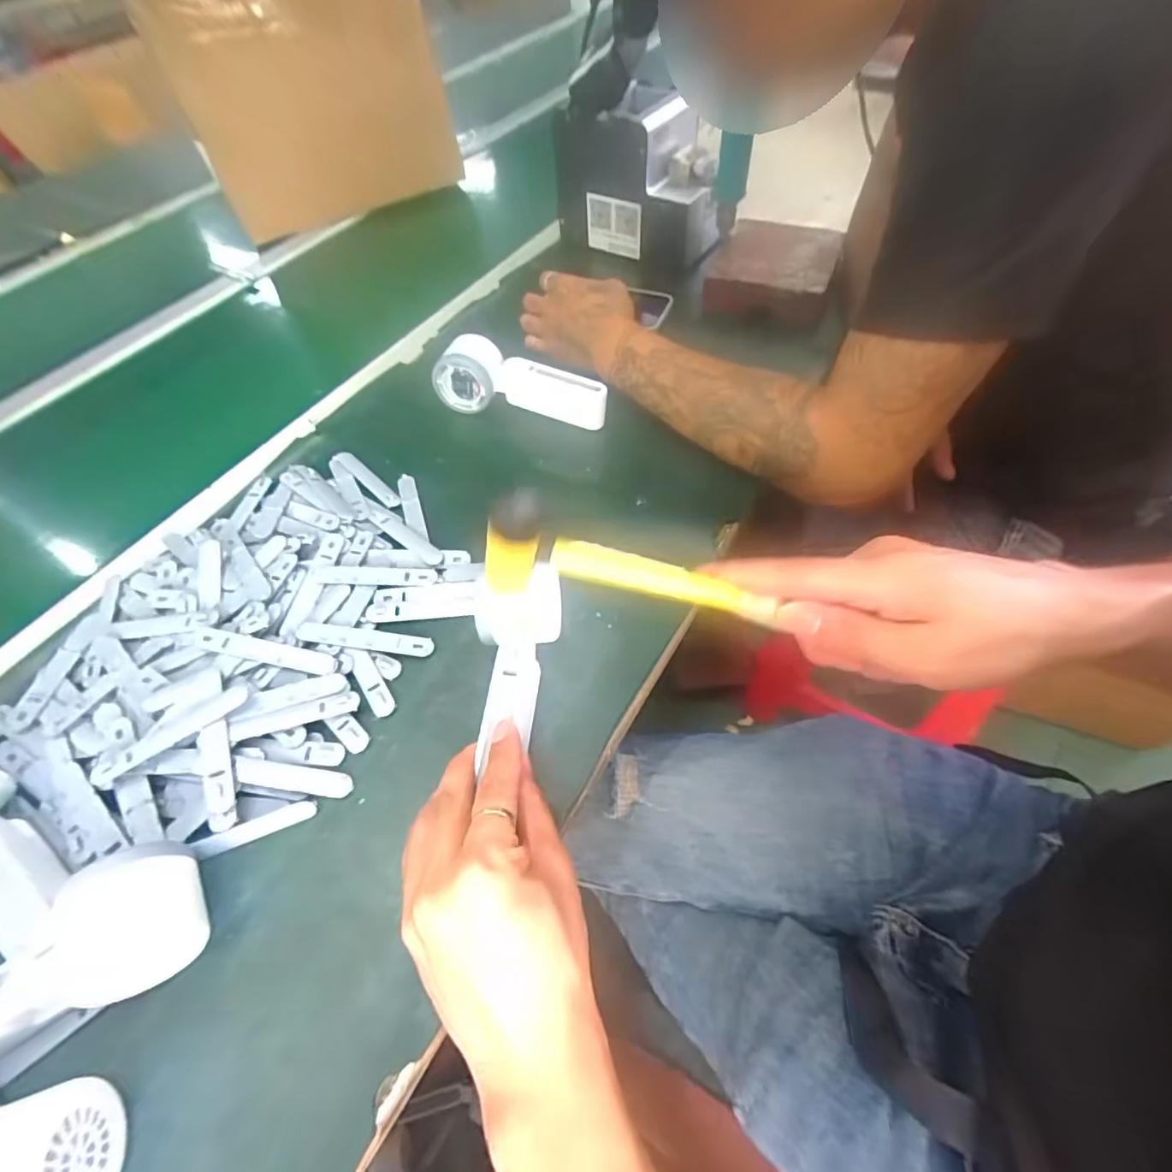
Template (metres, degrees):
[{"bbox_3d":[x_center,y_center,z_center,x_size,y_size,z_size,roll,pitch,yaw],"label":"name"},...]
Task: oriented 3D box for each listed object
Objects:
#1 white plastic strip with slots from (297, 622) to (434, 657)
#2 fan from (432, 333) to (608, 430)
[{"bbox_3d":[-0.158,0.038,0.400,0.094,0.004,0.015,8,55,-4],"label":"white plastic strip with slots"},{"bbox_3d":[-0.060,-0.191,0.533,0.161,0.060,0.058,15,57,15],"label":"fan"}]

